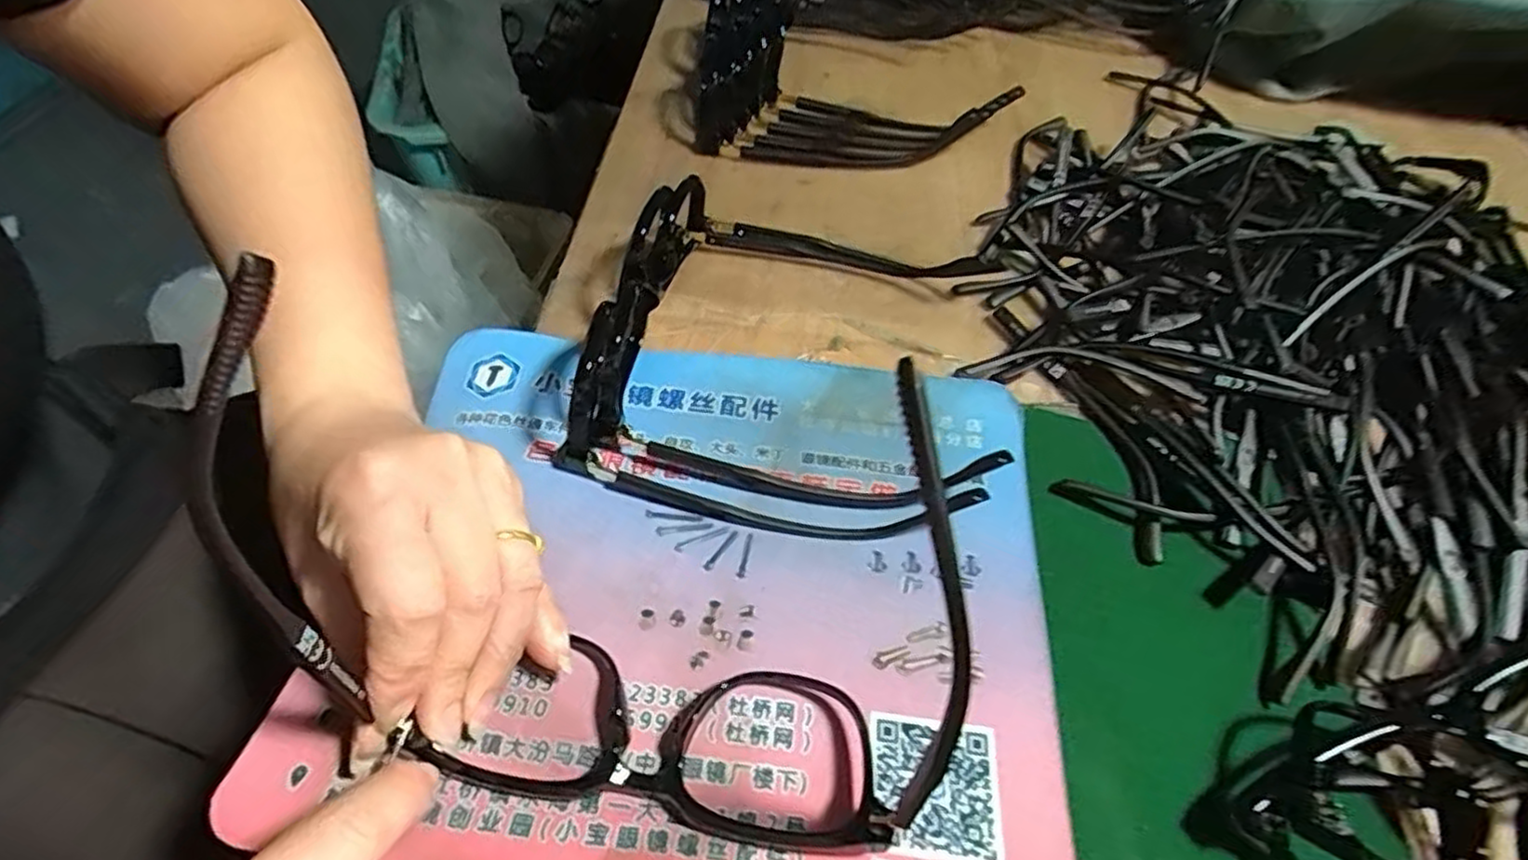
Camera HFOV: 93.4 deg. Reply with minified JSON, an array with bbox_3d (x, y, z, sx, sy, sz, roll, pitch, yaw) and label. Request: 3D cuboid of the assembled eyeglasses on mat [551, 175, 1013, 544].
[{"bbox_3d":[0.014,-0.036,0.296,0.168,0.041,0.157,13,54,7],"label":"assembled eyeglasses on mat"}]

